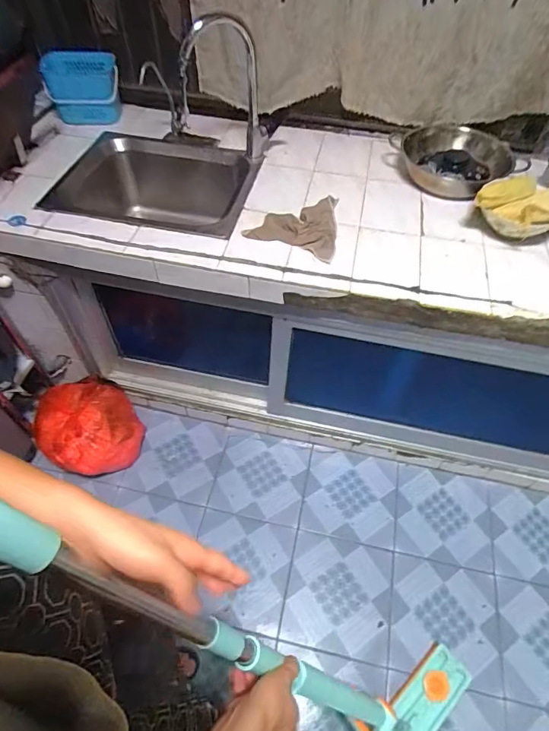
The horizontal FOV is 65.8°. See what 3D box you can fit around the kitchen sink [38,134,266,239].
[{"bbox_3d":[-0.315,-0.432,1.178,0.505,0.210,0.378,8,54,4],"label":"kitchen sink"}]

